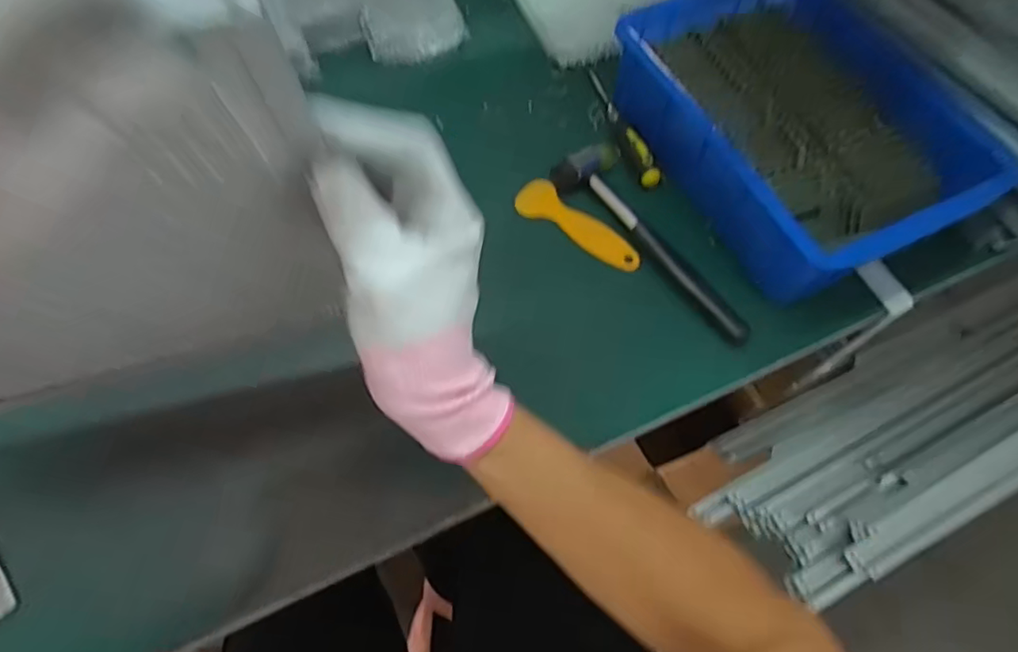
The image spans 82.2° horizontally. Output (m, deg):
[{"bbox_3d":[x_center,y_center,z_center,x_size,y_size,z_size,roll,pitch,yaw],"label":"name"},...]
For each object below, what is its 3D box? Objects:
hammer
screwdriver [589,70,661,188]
[{"bbox_3d":[0.134,-0.078,0.513,0.065,0.037,0.217,-38,71,-19],"label":"hammer"},{"bbox_3d":[0.106,-0.196,0.562,0.020,0.020,0.154,-14,65,-9],"label":"screwdriver"}]

